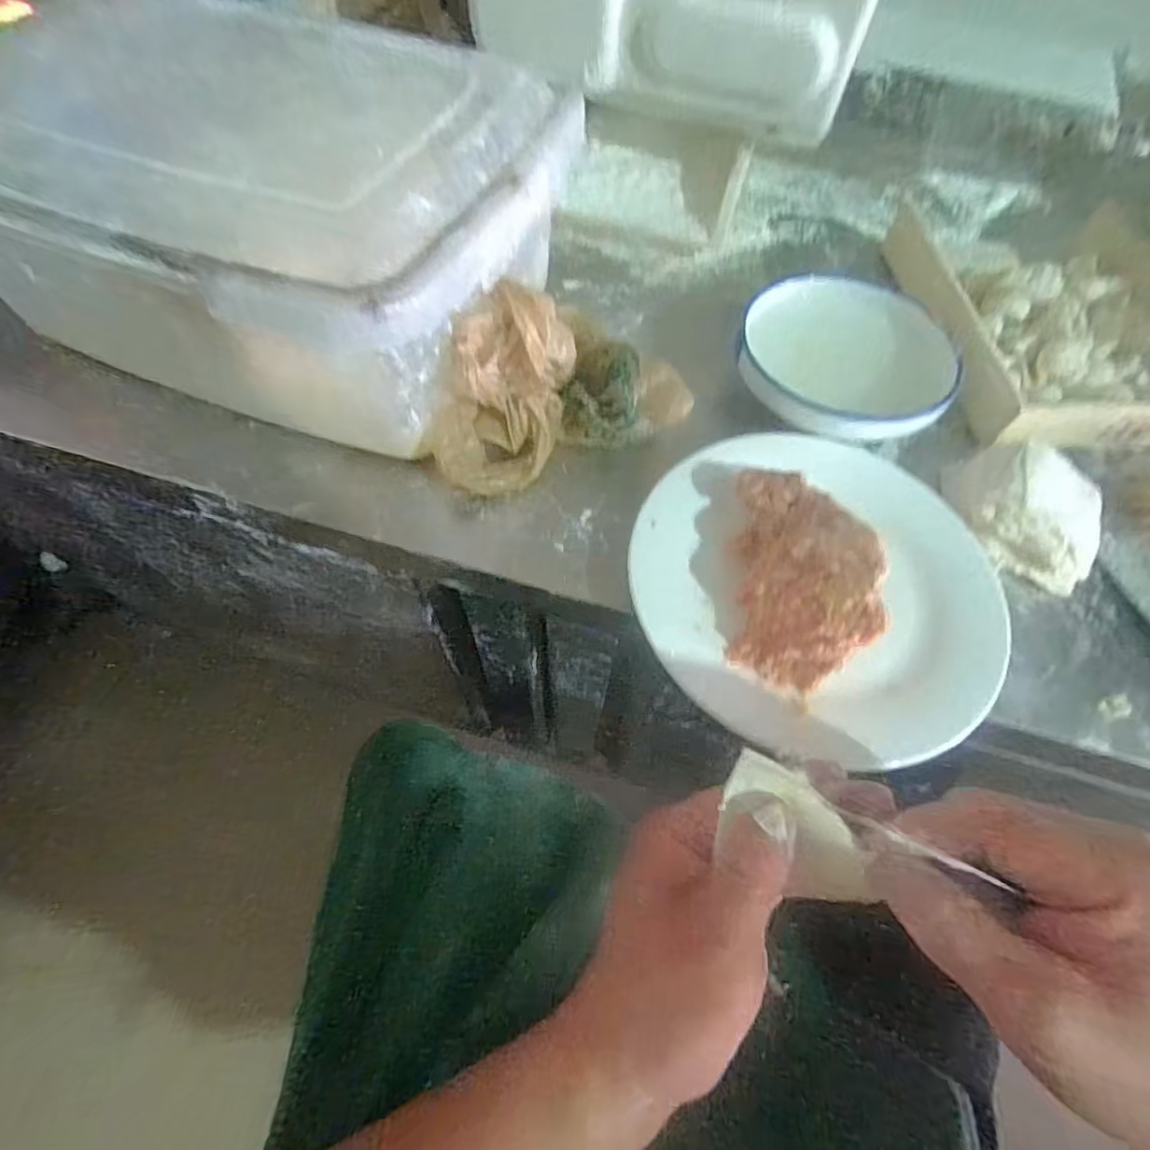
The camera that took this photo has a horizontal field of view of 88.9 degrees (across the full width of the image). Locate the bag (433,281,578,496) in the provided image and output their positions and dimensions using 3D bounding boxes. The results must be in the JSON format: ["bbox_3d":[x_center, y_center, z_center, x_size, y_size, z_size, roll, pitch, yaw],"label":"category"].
[{"bbox_3d":[-0.047,-0.122,0.384,0.072,0.081,0.116,13,63,6],"label":"bag"}]

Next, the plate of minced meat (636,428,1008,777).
[{"bbox_3d":[0.148,-0.002,0.348,0.216,0.062,0.214,1,63,-1],"label":"plate of minced meat"}]

